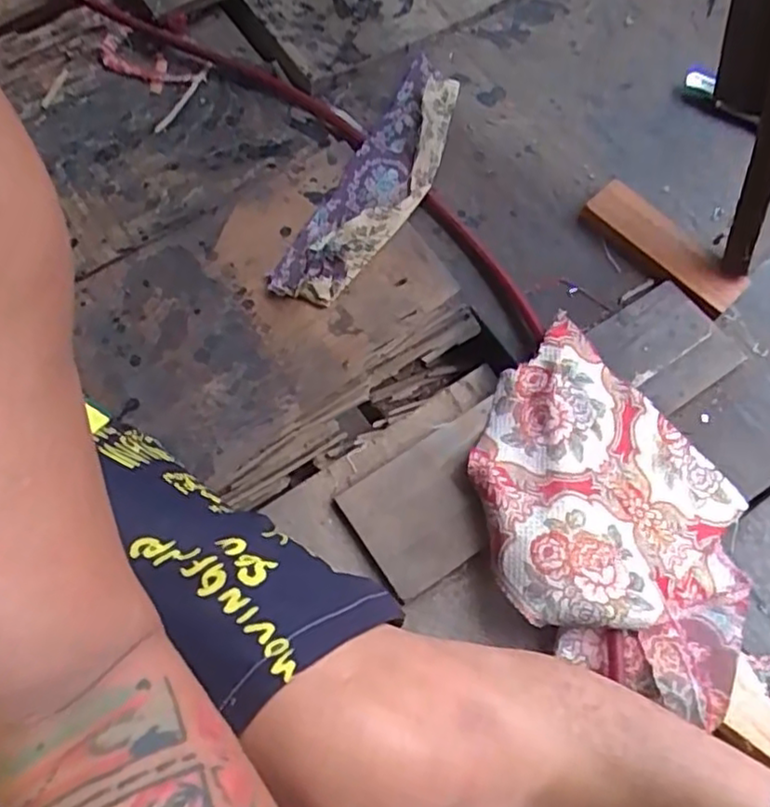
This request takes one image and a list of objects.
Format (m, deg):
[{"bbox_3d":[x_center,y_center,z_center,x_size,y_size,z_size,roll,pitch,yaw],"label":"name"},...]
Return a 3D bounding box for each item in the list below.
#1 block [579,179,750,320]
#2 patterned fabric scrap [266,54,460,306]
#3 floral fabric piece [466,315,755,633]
[{"bbox_3d":[0.277,-0.156,0.672,0.052,0.016,0.168,-41,73,-17],"label":"block"},{"bbox_3d":[0.000,-0.234,0.686,0.089,0.027,0.339,23,67,9],"label":"patterned fabric scrap"},{"bbox_3d":[0.171,0.074,0.555,0.218,0.030,0.238,1,66,-1],"label":"floral fabric piece"}]

